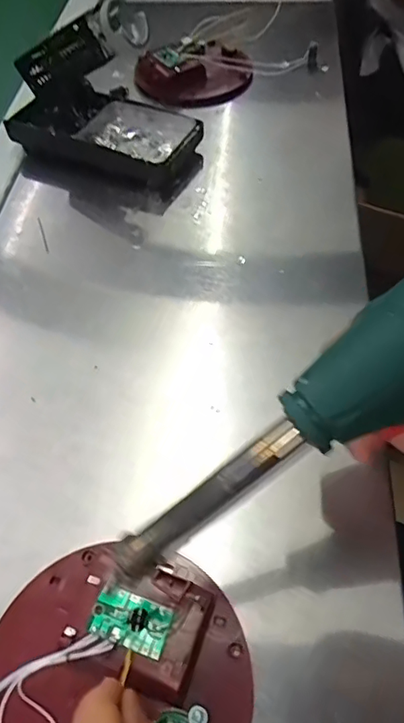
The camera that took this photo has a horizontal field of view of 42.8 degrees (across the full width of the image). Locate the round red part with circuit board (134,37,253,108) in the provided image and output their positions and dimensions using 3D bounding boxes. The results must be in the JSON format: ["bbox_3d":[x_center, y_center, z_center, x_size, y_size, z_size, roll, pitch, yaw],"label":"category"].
[{"bbox_3d":[-0.004,-0.304,0.530,0.104,0.023,0.094,-36,61,-21],"label":"round red part with circuit board"}]

